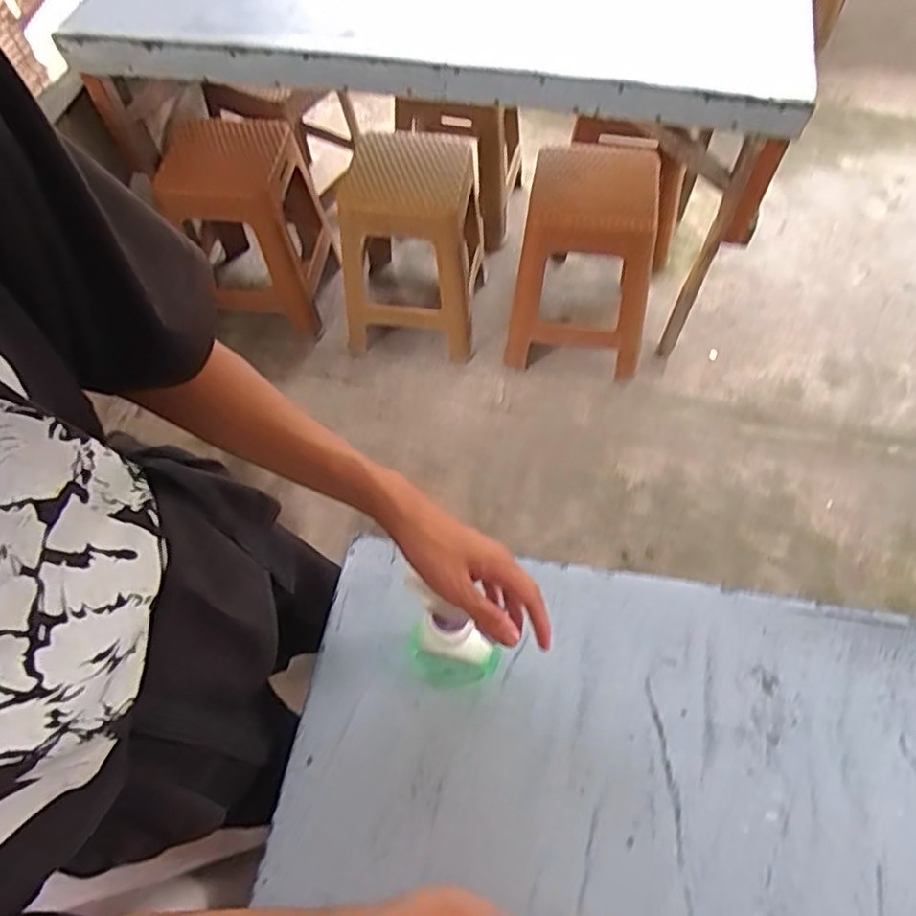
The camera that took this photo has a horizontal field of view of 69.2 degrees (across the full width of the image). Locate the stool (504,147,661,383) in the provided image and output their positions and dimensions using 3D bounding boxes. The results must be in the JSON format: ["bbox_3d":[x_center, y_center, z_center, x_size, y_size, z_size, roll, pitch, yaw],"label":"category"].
[{"bbox_3d":[0.328,-0.495,1.718,0.339,0.561,0.349,9,60,7],"label":"stool"}]

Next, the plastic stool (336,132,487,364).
[{"bbox_3d":[-0.129,-0.560,1.809,0.358,0.471,0.444,3,60,4],"label":"plastic stool"}]

